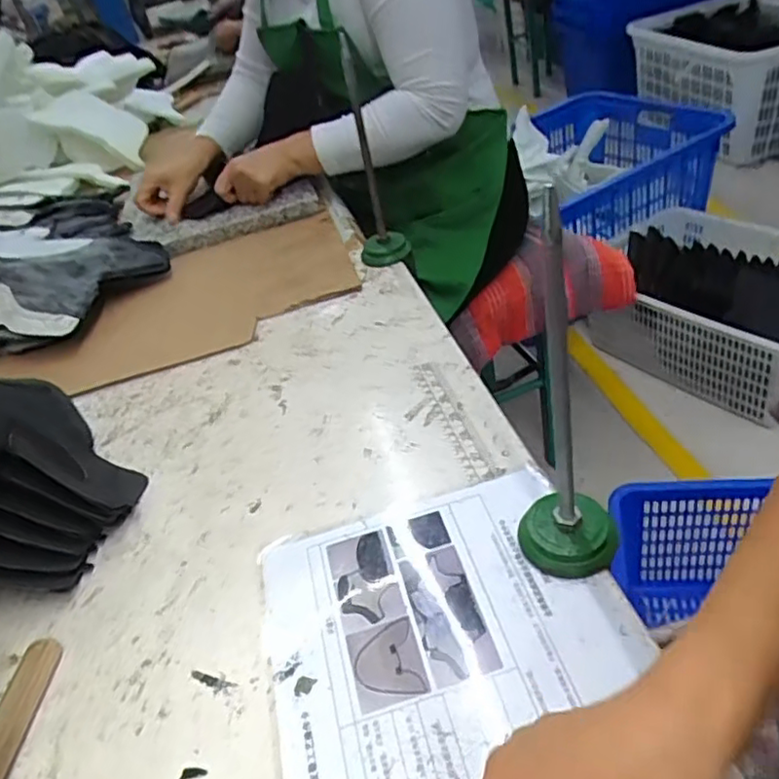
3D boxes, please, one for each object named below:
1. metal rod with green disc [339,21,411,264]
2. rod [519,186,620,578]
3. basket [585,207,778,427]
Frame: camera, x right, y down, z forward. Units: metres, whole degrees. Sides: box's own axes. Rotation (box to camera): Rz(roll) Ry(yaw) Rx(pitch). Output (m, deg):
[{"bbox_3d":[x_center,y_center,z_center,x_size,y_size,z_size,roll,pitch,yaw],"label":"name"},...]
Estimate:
[{"bbox_3d":[-0.014,-0.259,0.716,0.057,0.243,0.055,-12,38,4],"label":"metal rod with green disc"},{"bbox_3d":[0.099,0.013,0.345,0.060,0.228,0.049,5,43,23],"label":"rod"},{"bbox_3d":[0.796,-0.184,1.486,0.514,0.246,0.406,24,52,39],"label":"basket"}]

